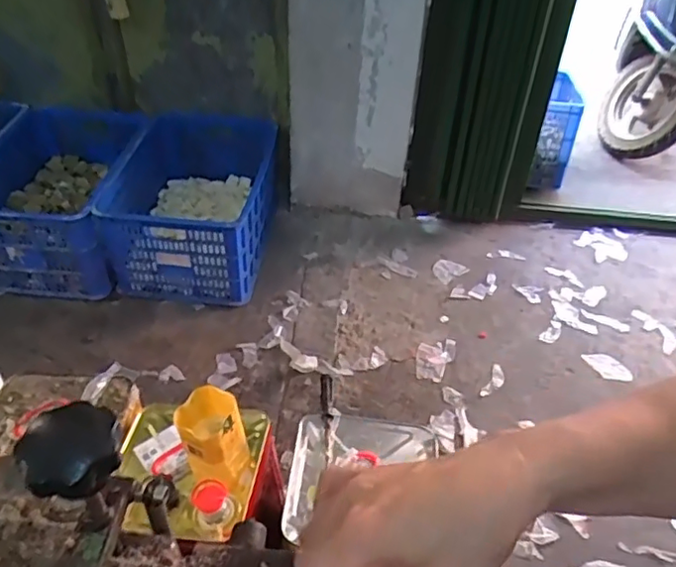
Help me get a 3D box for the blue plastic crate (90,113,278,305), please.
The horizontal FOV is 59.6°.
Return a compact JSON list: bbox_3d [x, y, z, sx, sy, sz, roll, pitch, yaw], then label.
[{"bbox_3d":[-0.414,-0.240,1.810,0.396,0.298,0.540,4,42,0],"label":"blue plastic crate"}]

